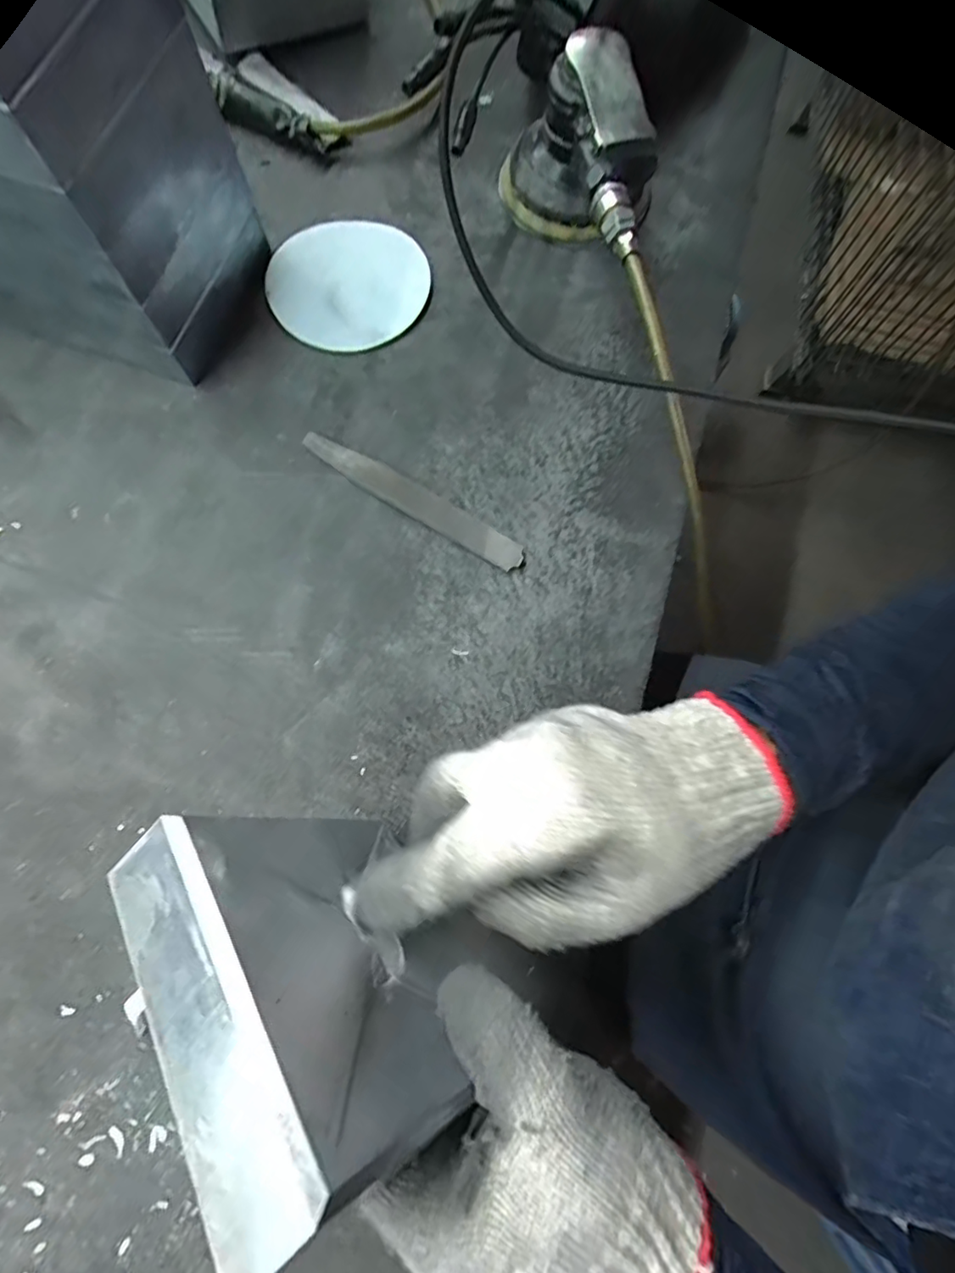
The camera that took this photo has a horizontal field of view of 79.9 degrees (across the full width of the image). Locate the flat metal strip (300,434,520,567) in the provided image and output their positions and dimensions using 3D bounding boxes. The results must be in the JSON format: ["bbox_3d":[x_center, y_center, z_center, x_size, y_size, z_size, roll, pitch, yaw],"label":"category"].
[{"bbox_3d":[-0.042,-0.091,0.374,0.162,0.005,0.022,32,82,8],"label":"flat metal strip"}]

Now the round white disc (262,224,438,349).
[{"bbox_3d":[-0.095,-0.262,0.423,0.118,0.009,0.108,0,79,0],"label":"round white disc"}]

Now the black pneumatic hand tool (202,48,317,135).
[{"bbox_3d":[-0.176,-0.418,0.454,0.111,0.024,0.033,34,76,8],"label":"black pneumatic hand tool"}]

